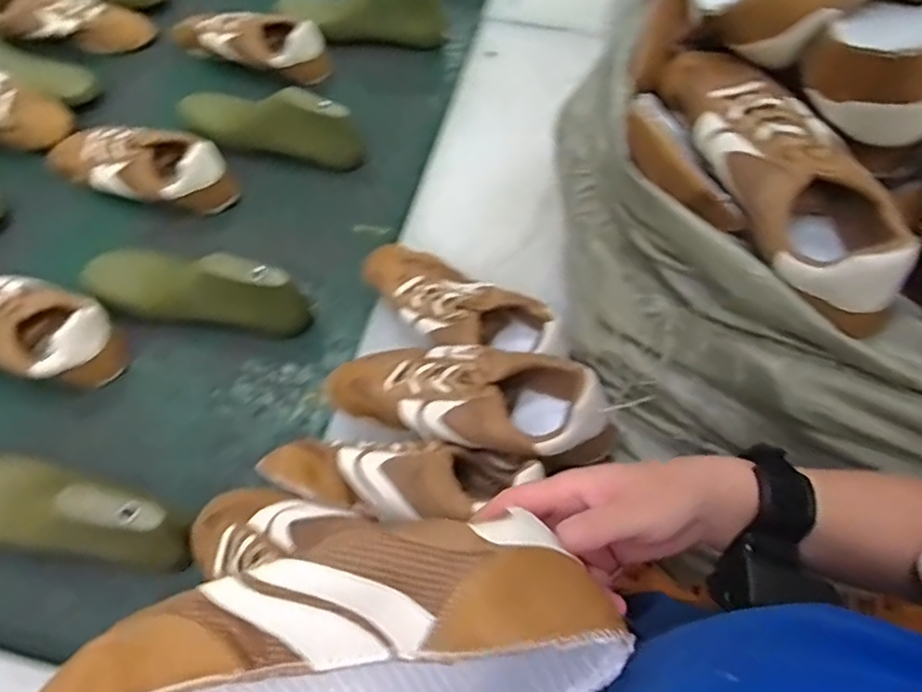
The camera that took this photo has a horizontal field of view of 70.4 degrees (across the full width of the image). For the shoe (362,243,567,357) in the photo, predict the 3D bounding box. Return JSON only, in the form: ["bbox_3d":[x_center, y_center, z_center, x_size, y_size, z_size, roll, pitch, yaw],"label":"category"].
[{"bbox_3d":[0.001,-0.041,0.706,0.246,0.077,0.105,33,64,15],"label":"shoe"}]

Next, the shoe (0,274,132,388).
[{"bbox_3d":[-0.520,-0.031,0.741,0.270,0.069,0.110,15,61,6],"label":"shoe"}]

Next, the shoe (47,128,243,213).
[{"bbox_3d":[-0.435,-0.244,0.872,0.258,0.071,0.096,11,61,4],"label":"shoe"}]

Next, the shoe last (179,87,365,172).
[{"bbox_3d":[-0.266,-0.300,0.896,0.253,0.095,0.065,10,61,3],"label":"shoe last"}]

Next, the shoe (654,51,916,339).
[{"bbox_3d":[0.234,-0.132,0.491,0.095,0.075,0.264,-16,63,-11],"label":"shoe"}]

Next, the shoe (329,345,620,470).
[{"bbox_3d":[0.008,0.041,0.592,0.273,0.089,0.099,15,61,6],"label":"shoe"}]

